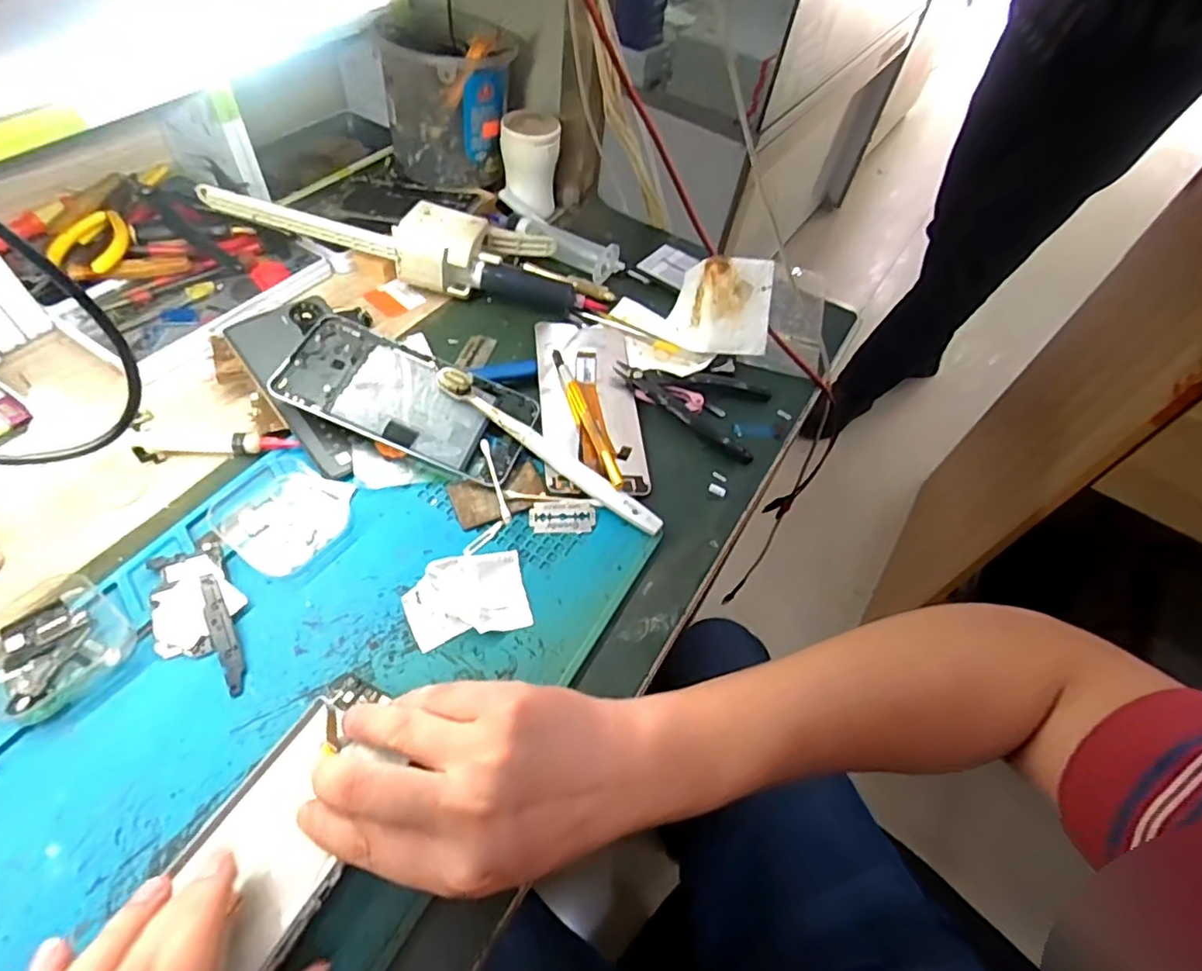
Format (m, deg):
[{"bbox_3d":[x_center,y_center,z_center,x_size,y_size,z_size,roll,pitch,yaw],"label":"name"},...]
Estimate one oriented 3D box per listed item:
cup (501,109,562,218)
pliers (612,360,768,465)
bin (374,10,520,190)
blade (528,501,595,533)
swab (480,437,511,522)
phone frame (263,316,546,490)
[{"bbox_3d":[-0.066,-0.308,0.576,0.052,0.070,0.044,0,54,-8],"label":"cup"},{"bbox_3d":[0.066,-0.068,0.462,0.116,0.011,0.079,19,54,6],"label":"pliers"},{"bbox_3d":[-0.144,-0.370,0.576,0.110,0.123,0.117,-7,55,-13],"label":"bin"},{"bbox_3d":[-0.025,0.021,0.397,0.042,0.004,0.022,-1,64,-4],"label":"blade"},{"bbox_3d":[-0.071,-0.005,0.404,0.006,0.008,0.065,-13,55,-16],"label":"swab"},{"bbox_3d":[-0.134,-0.060,0.420,0.166,0.009,0.078,23,61,-2],"label":"phone frame"}]

